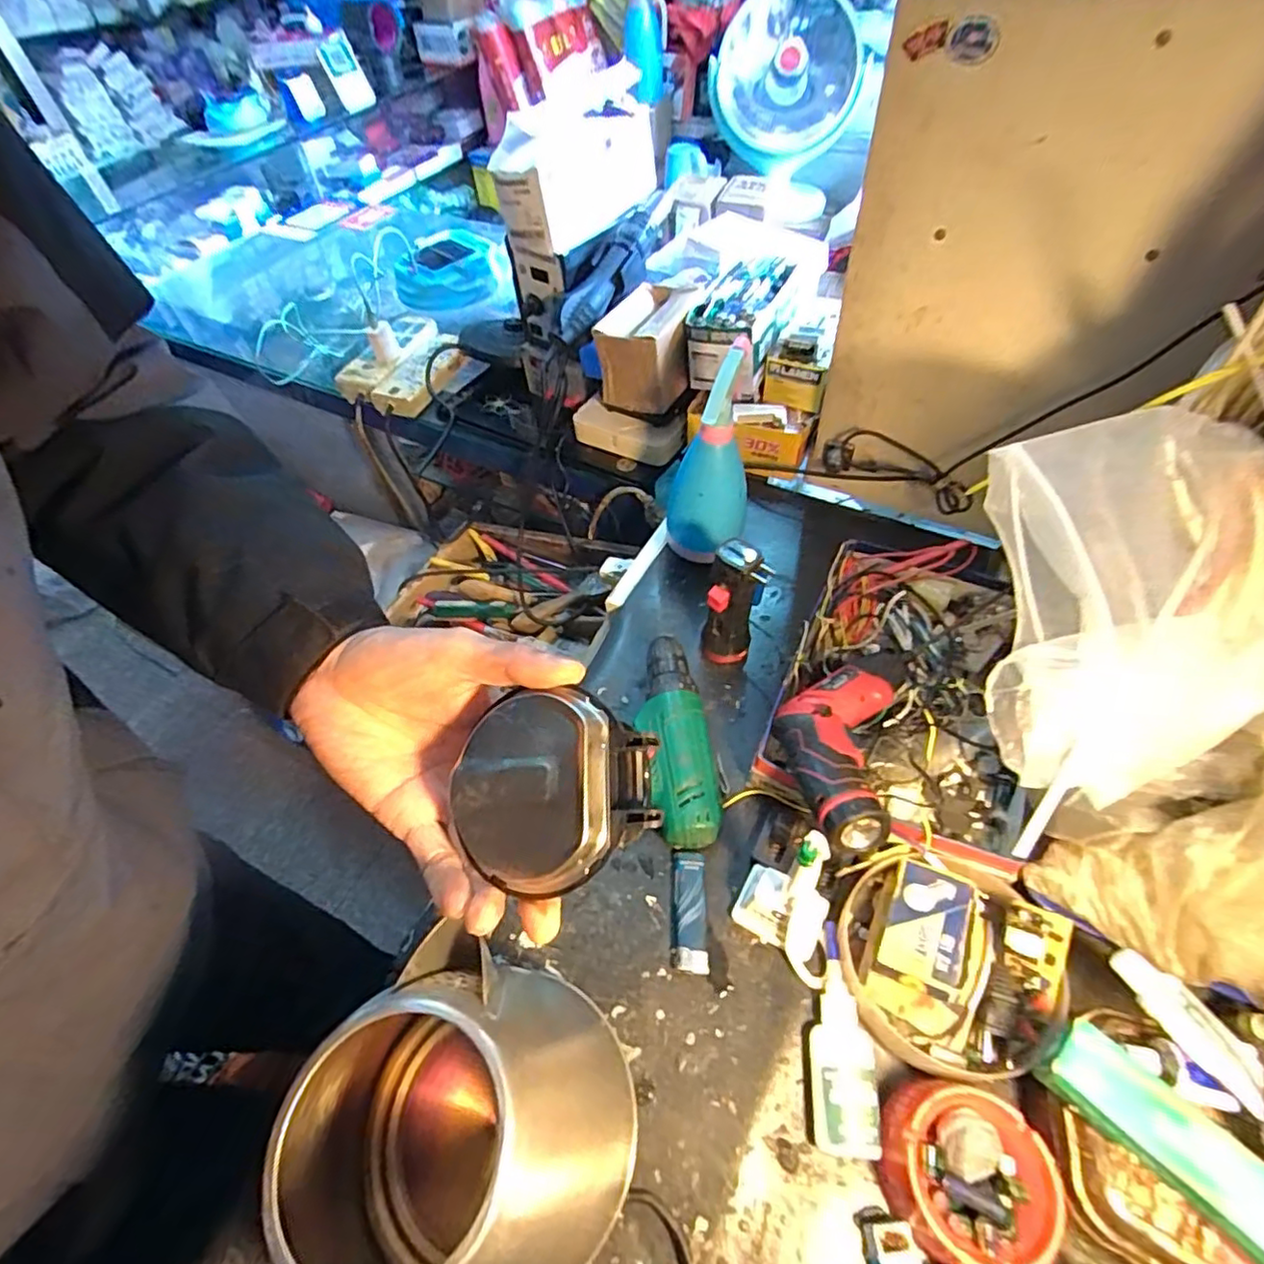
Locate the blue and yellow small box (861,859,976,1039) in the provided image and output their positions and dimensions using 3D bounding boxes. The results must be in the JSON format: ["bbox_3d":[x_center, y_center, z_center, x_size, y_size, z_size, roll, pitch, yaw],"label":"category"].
[{"bbox_3d":[0.191,0.200,0.411,0.053,0.029,0.095,20,57,19],"label":"blue and yellow small box"}]

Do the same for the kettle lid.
[{"bbox_3d":[-0.034,0.066,0.266,0.087,0.015,0.080,-4,76,14],"label":"kettle lid"}]

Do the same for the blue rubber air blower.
[{"bbox_3d":[0.071,-0.159,0.613,0.081,0.208,0.086,2,53,7],"label":"blue rubber air blower"}]

